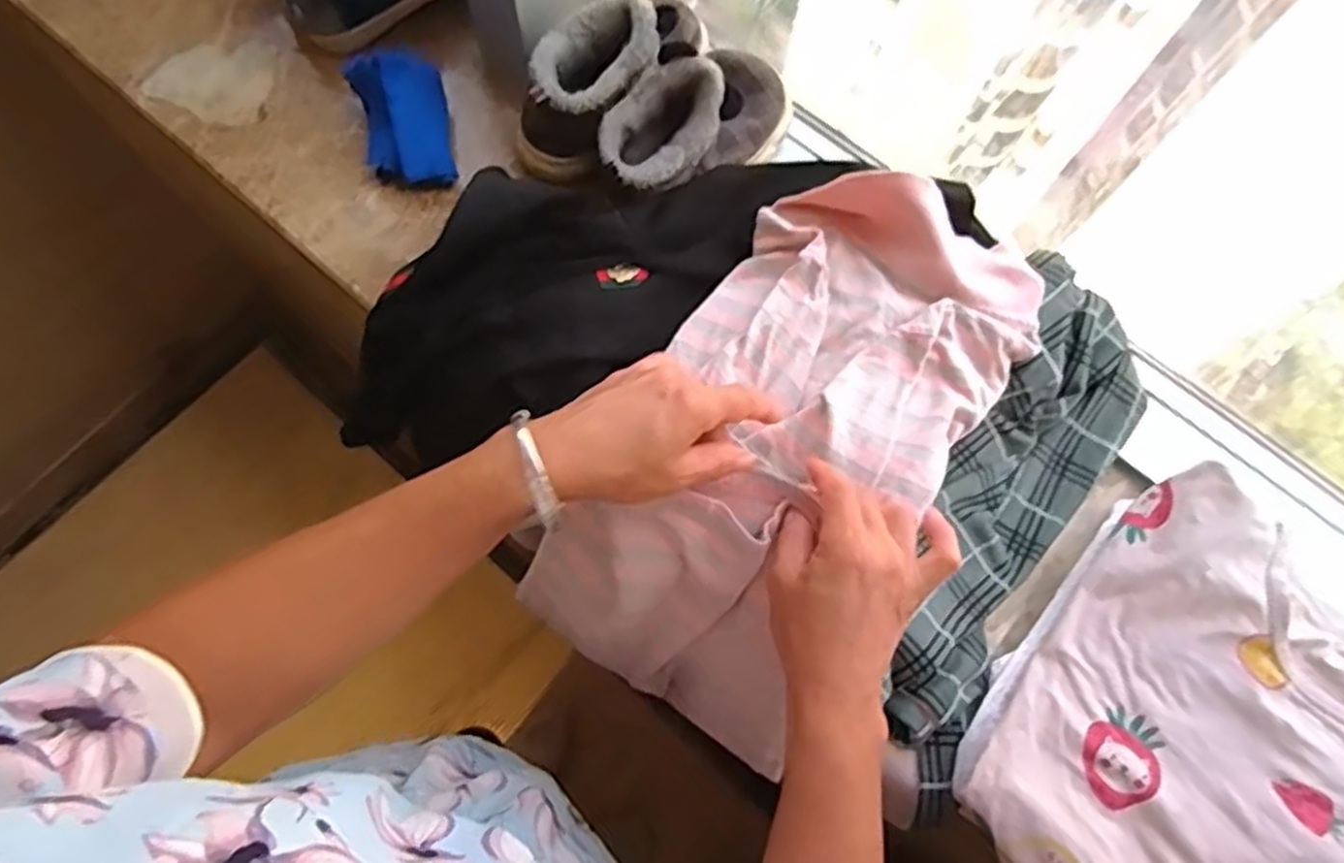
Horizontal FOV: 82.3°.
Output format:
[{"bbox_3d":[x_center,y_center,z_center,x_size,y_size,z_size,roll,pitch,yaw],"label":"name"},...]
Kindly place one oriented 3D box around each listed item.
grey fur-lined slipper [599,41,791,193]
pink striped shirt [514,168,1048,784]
[{"bbox_3d":[0.023,-0.254,0.634,0.183,0.089,0.092,-39,78,-14],"label":"grey fur-lined slipper"},{"bbox_3d":[0.081,0.008,0.557,0.224,0.142,0.410,38,83,10],"label":"pink striped shirt"}]

